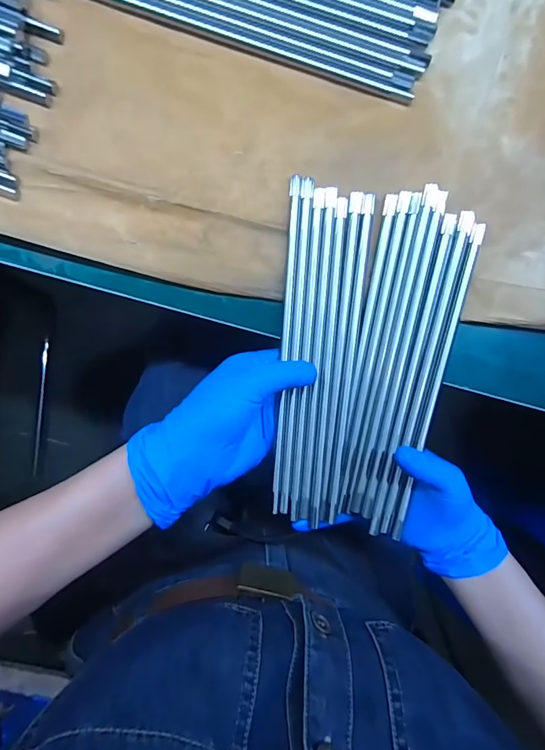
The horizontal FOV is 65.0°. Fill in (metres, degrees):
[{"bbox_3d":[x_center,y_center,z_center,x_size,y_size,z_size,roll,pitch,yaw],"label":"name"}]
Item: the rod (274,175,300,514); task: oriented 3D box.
[{"bbox_3d":[0.010,-0.019,0.302,0.007,0.004,0.232,3,94,-5],"label":"rod"}]

